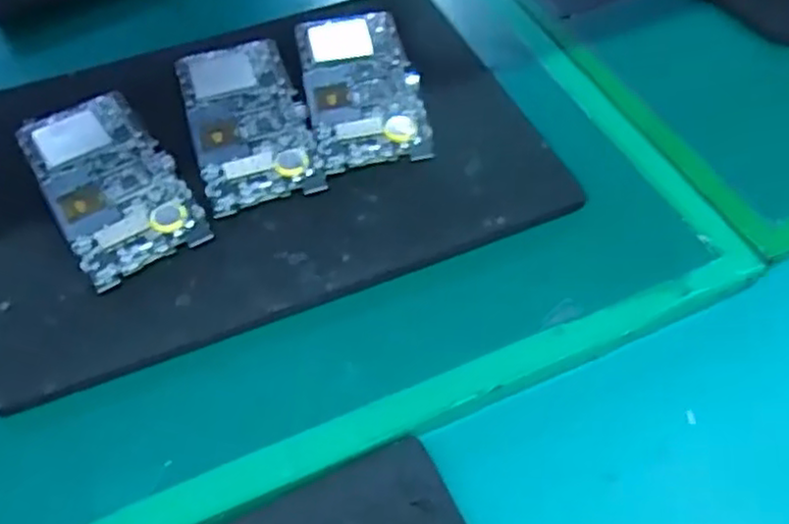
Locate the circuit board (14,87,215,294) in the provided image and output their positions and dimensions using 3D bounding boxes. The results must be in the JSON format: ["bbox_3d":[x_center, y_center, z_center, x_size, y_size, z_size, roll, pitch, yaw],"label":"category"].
[{"bbox_3d":[-0.176,-0.051,0.439,0.071,0.013,0.151,-28,59,-18],"label":"circuit board"}]

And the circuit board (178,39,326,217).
[{"bbox_3d":[-0.097,-0.097,0.466,0.072,0.004,0.153,-16,56,-11],"label":"circuit board"}]

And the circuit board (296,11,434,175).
[{"bbox_3d":[-0.023,-0.125,0.487,0.074,0.004,0.157,-8,55,-6],"label":"circuit board"}]

